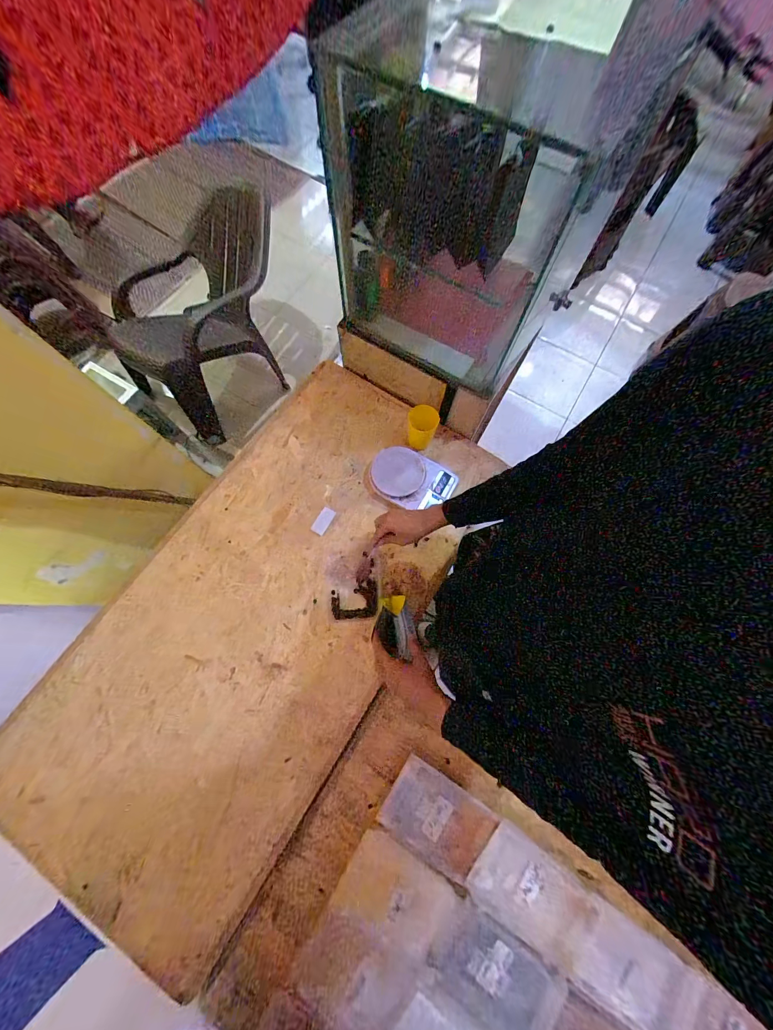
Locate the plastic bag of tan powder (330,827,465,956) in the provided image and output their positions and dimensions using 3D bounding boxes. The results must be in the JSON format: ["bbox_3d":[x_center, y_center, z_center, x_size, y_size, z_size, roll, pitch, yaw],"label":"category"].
[{"bbox_3d":[0.018,0.647,0.561,0.187,0.031,0.134,28,75,7],"label":"plastic bag of tan powder"}]

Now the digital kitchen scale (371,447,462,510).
[{"bbox_3d":[0.063,-0.086,0.781,0.189,0.050,0.137,23,73,9],"label":"digital kitchen scale"}]

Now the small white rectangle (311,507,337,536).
[{"bbox_3d":[-0.146,0.013,0.775,0.031,0.010,0.064,26,75,7],"label":"small white rectangle"}]

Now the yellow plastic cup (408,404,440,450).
[{"bbox_3d":[0.086,-0.202,0.791,0.068,0.107,0.061,6,73,1],"label":"yellow plastic cup"}]

